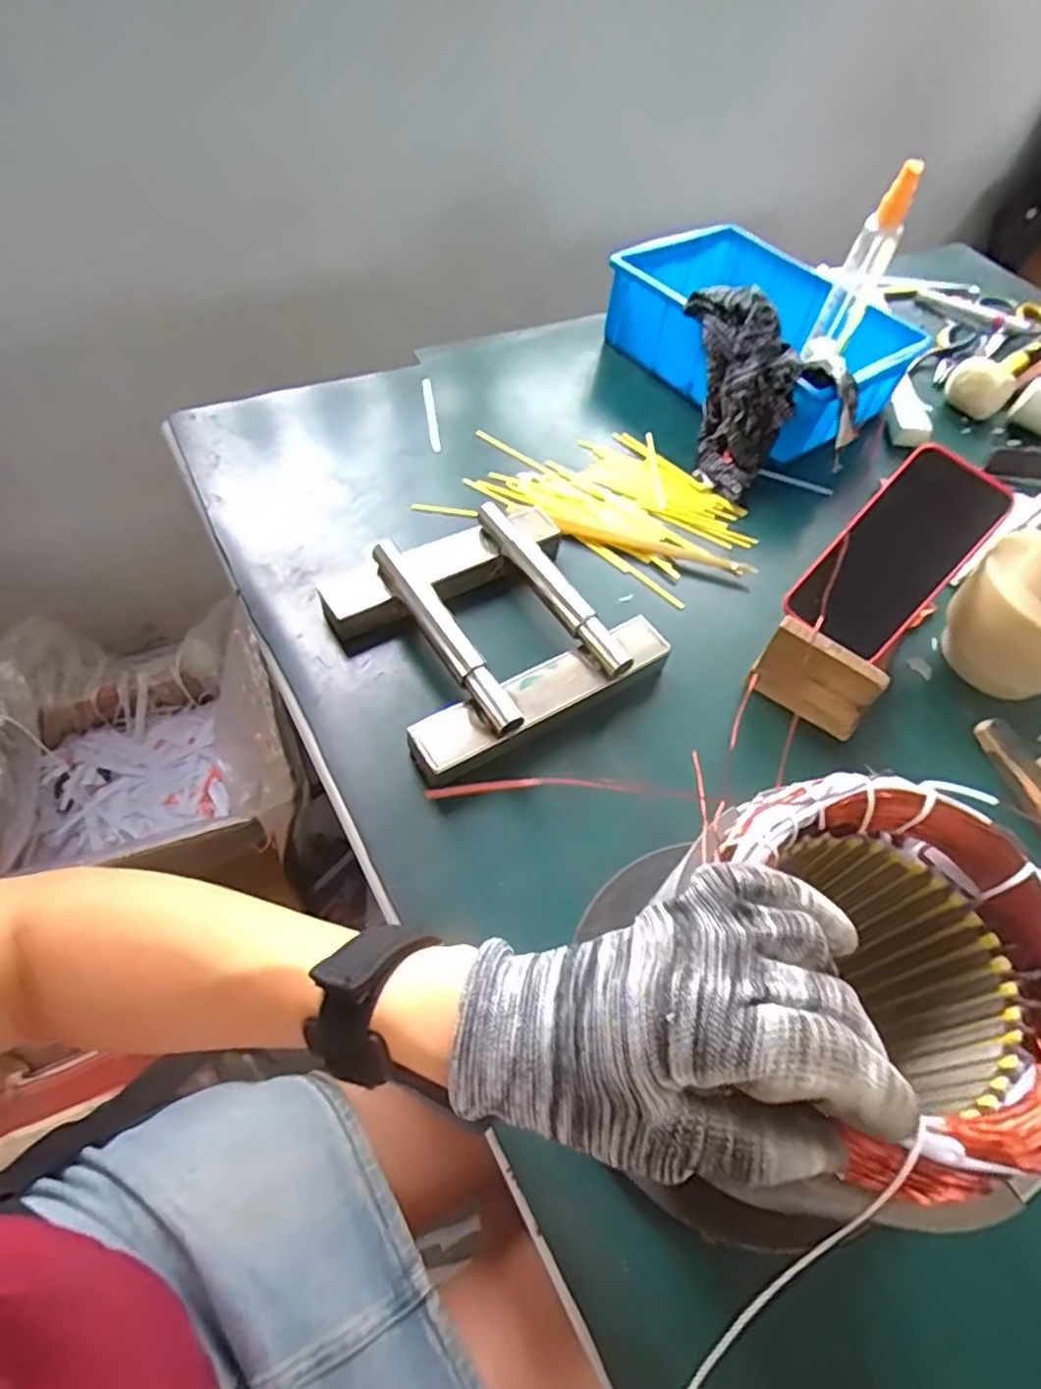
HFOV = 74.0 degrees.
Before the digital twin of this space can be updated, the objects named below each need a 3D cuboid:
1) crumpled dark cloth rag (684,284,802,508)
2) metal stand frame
[{"bbox_3d":[0.208,-0.286,0.656,0.078,0.068,0.195,-4,95,-8],"label":"crumpled dark cloth rag"},{"bbox_3d":[-0.021,-0.054,0.504,0.194,0.048,0.182,-26,62,-22],"label":"metal stand frame"}]

